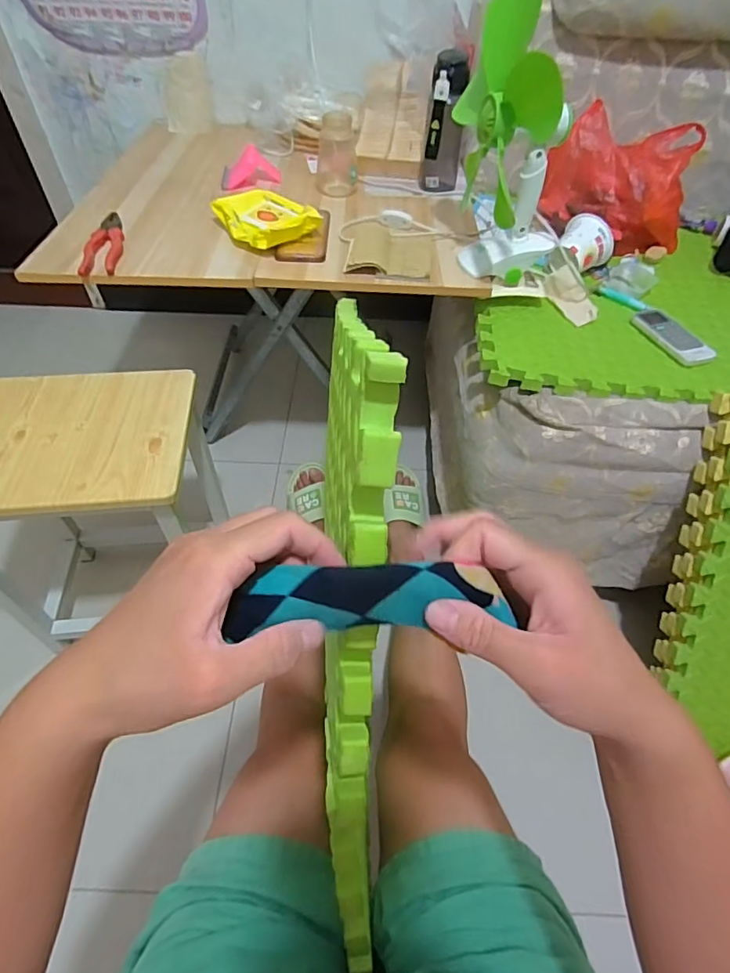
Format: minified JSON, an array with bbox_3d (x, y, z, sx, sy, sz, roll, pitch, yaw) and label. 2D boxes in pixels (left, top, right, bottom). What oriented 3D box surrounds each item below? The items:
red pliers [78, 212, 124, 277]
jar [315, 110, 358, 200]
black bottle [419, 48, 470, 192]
[{"bbox_3d":[-0.401,-0.381,0.809,0.053,0.023,0.175,-2,51,-3],"label":"red pliers"},{"bbox_3d":[-0.052,-0.604,0.927,0.076,0.112,0.071,-1,51,-2],"label":"jar"},{"bbox_3d":[0.140,-0.635,0.918,0.067,0.200,0.061,6,52,4],"label":"black bottle"}]

